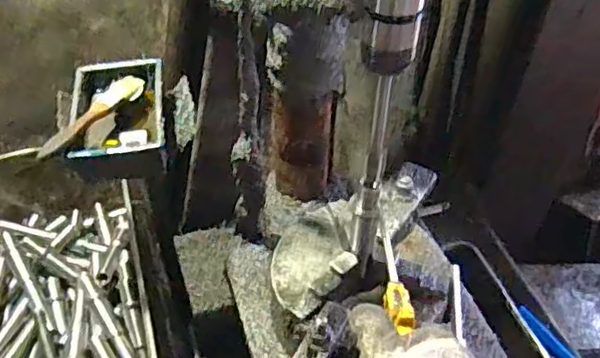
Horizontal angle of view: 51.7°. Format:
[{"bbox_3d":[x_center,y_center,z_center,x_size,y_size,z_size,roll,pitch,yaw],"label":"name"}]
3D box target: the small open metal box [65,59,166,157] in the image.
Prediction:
[{"bbox_3d":[-0.196,-0.065,0.681,0.093,0.054,0.146,-5,46,-8],"label":"small open metal box"}]

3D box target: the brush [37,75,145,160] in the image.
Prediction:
[{"bbox_3d":[-0.218,-0.068,0.656,0.025,0.017,0.149,20,48,16],"label":"brush"}]

